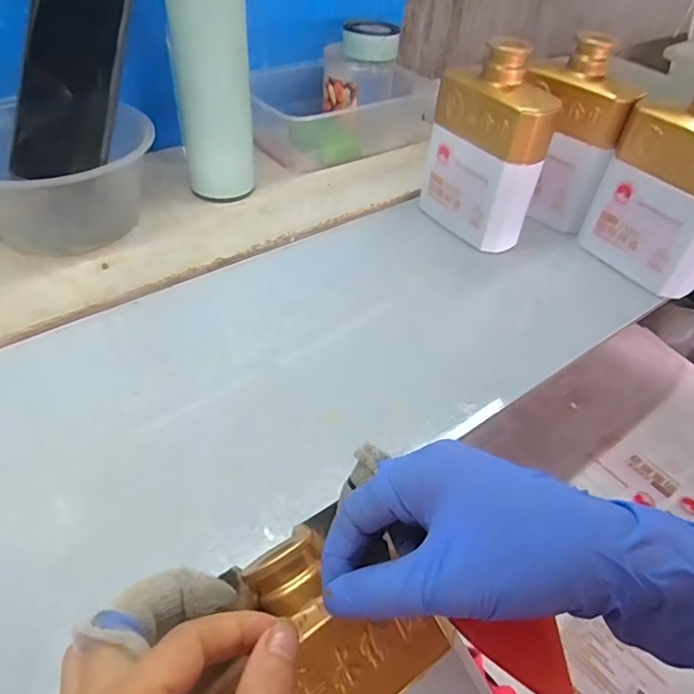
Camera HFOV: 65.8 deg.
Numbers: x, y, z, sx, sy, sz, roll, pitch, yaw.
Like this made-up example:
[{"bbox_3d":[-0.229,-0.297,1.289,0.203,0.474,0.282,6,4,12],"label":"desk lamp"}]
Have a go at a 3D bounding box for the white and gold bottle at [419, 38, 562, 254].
[{"bbox_3d":[0.127,-0.178,0.483,0.049,0.153,0.106,-21,52,-26],"label":"white and gold bottle"}]

